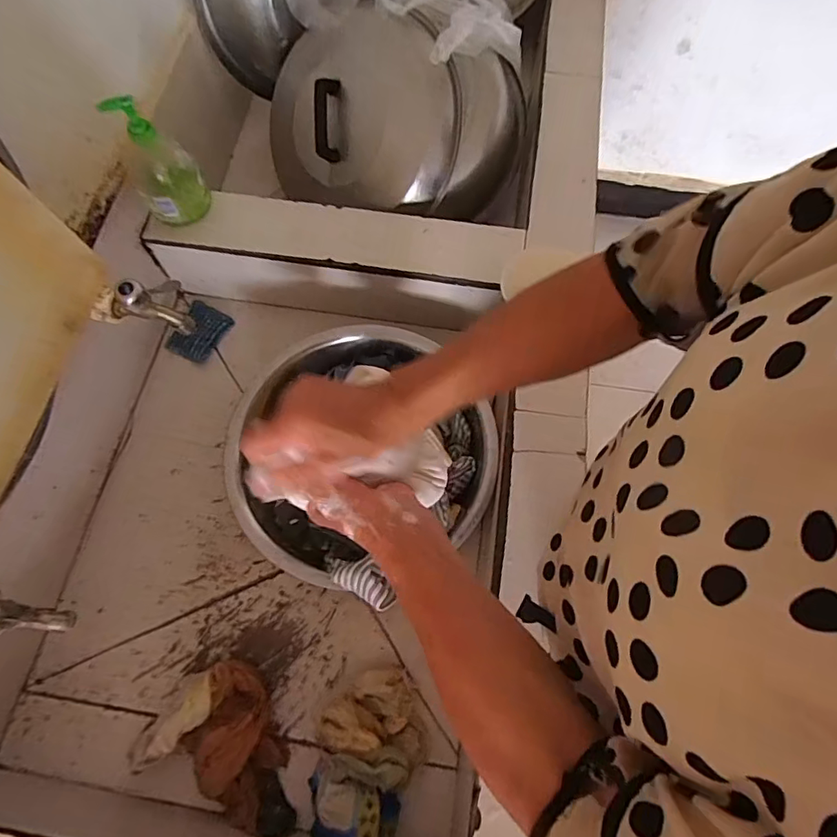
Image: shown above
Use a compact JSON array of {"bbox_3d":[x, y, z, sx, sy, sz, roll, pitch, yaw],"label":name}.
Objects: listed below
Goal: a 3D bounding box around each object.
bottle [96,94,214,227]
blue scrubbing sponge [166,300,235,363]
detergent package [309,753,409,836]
[{"bbox_3d":[-0.338,-0.335,0.659,0.080,0.154,0.075,-28,71,-9],"label":"bottle"},{"bbox_3d":[-0.353,-0.140,0.818,0.079,0.015,0.096,27,72,11],"label":"blue scrubbing sponge"},{"bbox_3d":[-0.067,0.417,0.547,0.103,0.098,0.098,0,69,1],"label":"detergent package"}]

